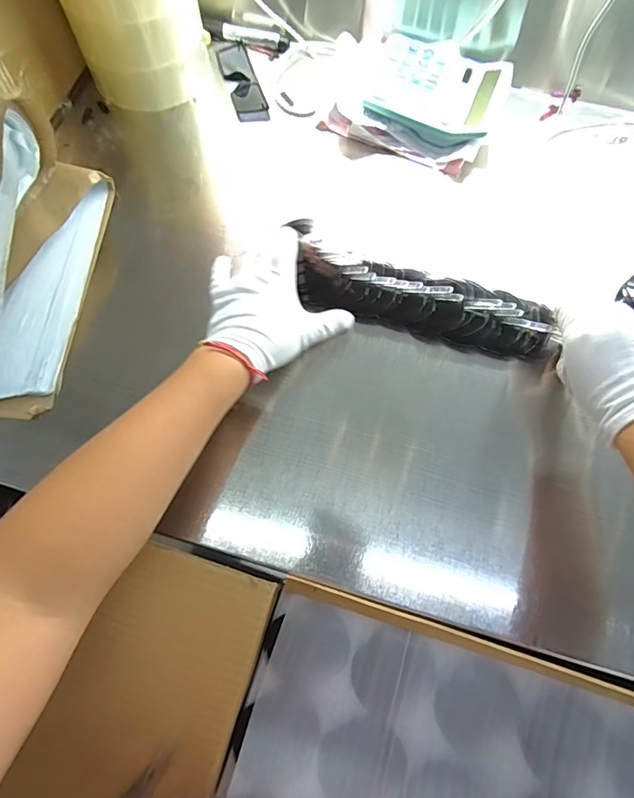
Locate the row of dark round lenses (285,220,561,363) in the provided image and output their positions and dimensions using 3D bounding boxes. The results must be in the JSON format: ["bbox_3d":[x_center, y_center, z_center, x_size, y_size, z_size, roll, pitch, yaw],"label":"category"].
[{"bbox_3d":[0.096,-0.094,0.430,0.258,0.030,0.071,19,70,5],"label":"row of dark round lenses"}]

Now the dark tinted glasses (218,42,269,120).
[{"bbox_3d":[-0.090,-0.382,0.547,0.038,0.013,0.121,-15,70,-7],"label":"dark tinted glasses"}]

